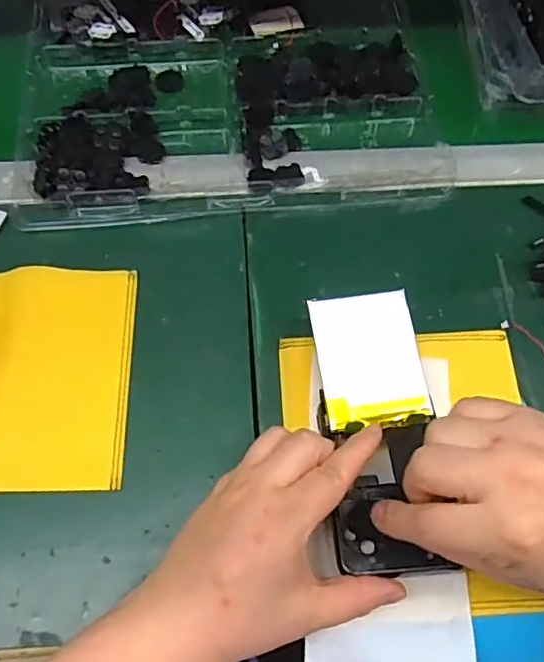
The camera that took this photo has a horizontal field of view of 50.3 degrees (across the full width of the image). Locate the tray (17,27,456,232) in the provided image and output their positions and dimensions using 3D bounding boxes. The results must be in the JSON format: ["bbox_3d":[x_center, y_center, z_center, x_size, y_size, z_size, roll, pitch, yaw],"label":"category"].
[{"bbox_3d":[-0.027,-0.172,0.464,0.318,0.024,0.179,-3,65,-2],"label":"tray"}]

